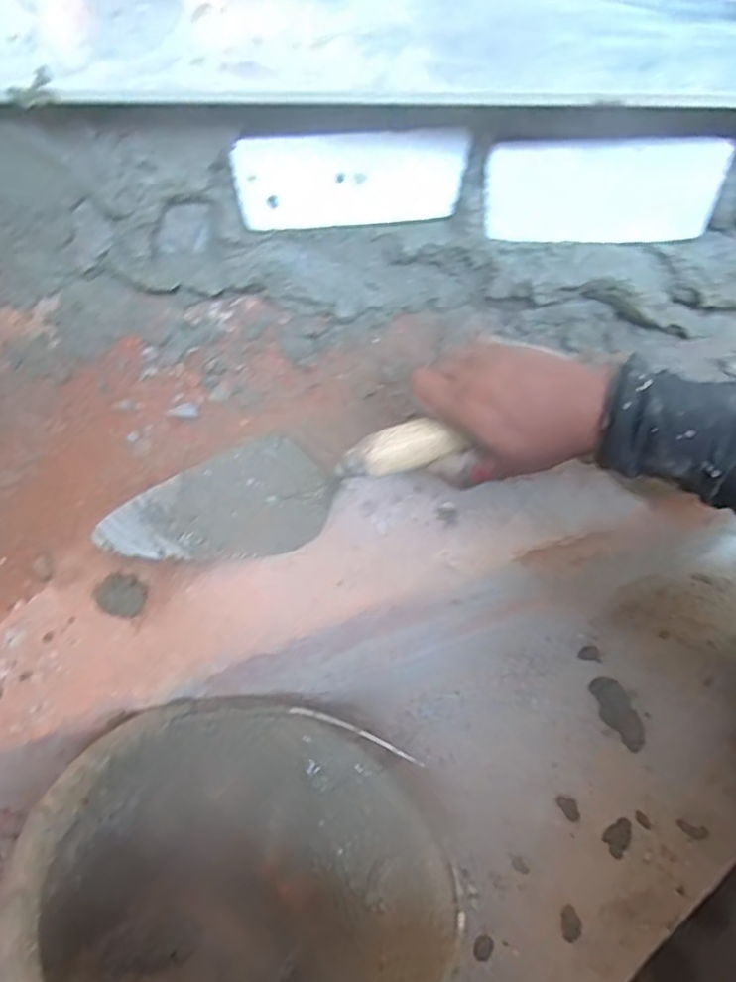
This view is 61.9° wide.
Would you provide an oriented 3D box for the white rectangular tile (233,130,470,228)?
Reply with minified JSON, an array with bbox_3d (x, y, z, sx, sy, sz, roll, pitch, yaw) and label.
[{"bbox_3d":[-0.015,-0.268,0.526,0.193,0.067,0.023,-3,54,2],"label":"white rectangular tile"}]

